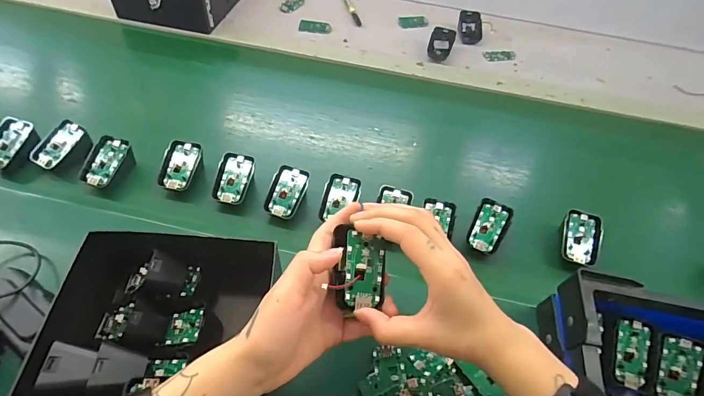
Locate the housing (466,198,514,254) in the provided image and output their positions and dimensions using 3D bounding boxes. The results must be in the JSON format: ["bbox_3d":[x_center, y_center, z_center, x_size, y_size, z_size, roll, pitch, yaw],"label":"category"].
[{"bbox_3d":[0.171,0.035,0.491,0.040,0.010,0.069,26,74,17],"label":"housing"}]

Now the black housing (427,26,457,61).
[{"bbox_3d":[0.170,-0.293,0.750,0.044,0.037,0.060,15,52,6],"label":"black housing"}]

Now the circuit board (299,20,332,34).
[{"bbox_3d":[-0.073,-0.342,0.783,0.064,0.004,0.040,4,51,-3],"label":"circuit board"}]

